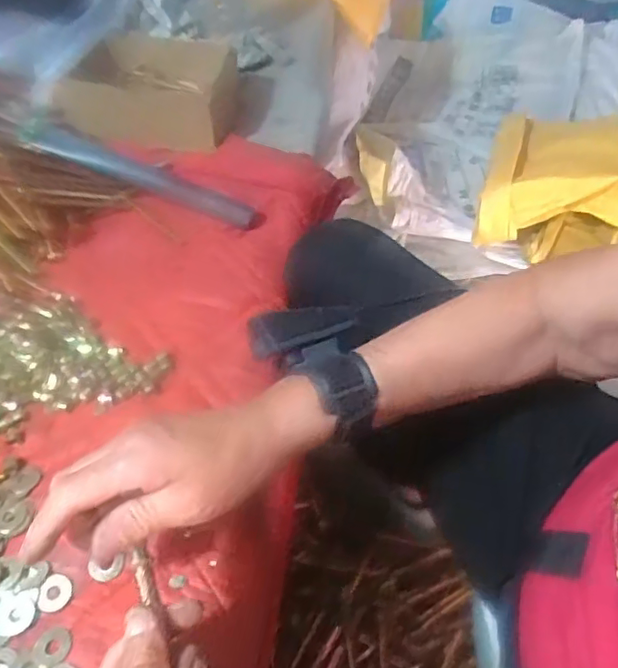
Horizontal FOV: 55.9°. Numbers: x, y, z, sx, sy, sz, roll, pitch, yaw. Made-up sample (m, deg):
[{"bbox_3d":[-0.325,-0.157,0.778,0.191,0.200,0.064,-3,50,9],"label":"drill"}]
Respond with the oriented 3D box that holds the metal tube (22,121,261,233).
[{"bbox_3d":[-0.164,-0.155,0.576,0.233,0.023,0.025,21,51,-7],"label":"metal tube"}]

